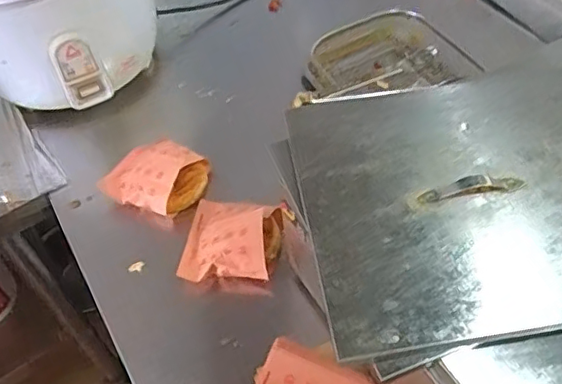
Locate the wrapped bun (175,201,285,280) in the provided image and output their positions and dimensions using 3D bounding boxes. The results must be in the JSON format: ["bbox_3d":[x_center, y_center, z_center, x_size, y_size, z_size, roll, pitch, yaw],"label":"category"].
[{"bbox_3d":[-0.062,0.053,0.749,0.123,0.062,0.123,4,53,8],"label":"wrapped bun"}]

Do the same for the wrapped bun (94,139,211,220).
[{"bbox_3d":[-0.179,-0.023,0.820,0.144,0.056,0.097,13,55,15],"label":"wrapped bun"}]

